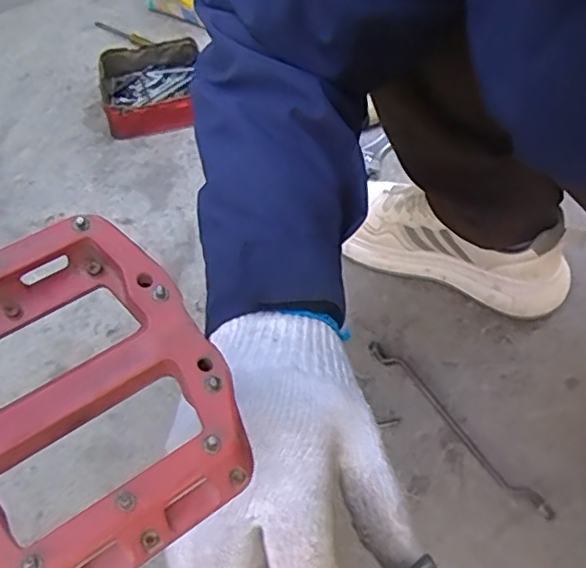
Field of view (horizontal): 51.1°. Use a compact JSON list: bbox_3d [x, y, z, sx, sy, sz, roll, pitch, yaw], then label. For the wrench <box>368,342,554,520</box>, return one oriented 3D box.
[{"bbox_3d":[0.152,0.129,0.579,0.020,0.018,0.222,-30,57,-23],"label":"wrench"}]

